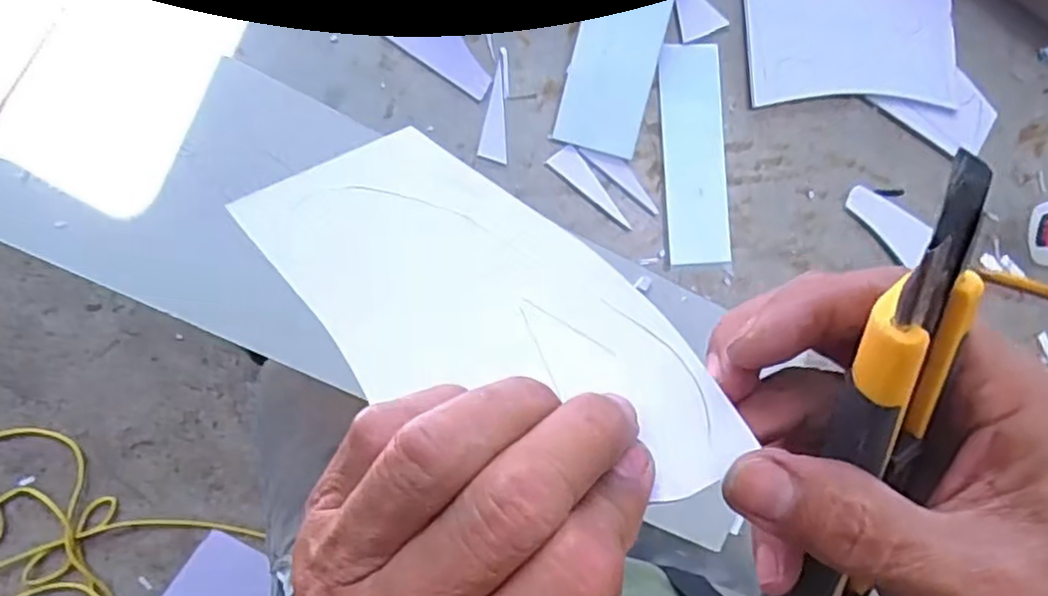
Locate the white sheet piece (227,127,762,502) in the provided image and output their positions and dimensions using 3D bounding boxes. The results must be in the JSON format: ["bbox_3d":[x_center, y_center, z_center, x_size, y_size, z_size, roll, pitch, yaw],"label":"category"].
[{"bbox_3d":[-0.012,0.004,0.204,0.153,0.004,0.069,37,74,15],"label":"white sheet piece"}]

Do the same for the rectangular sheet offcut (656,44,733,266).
[{"bbox_3d":[0.104,-0.087,0.424,0.040,0.004,0.130,-5,91,-8],"label":"rectangular sheet offcut"}]

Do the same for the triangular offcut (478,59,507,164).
[{"bbox_3d":[-0.018,-0.106,0.405,0.016,0.004,0.055,-1,91,-8],"label":"triangular offcut"}]

